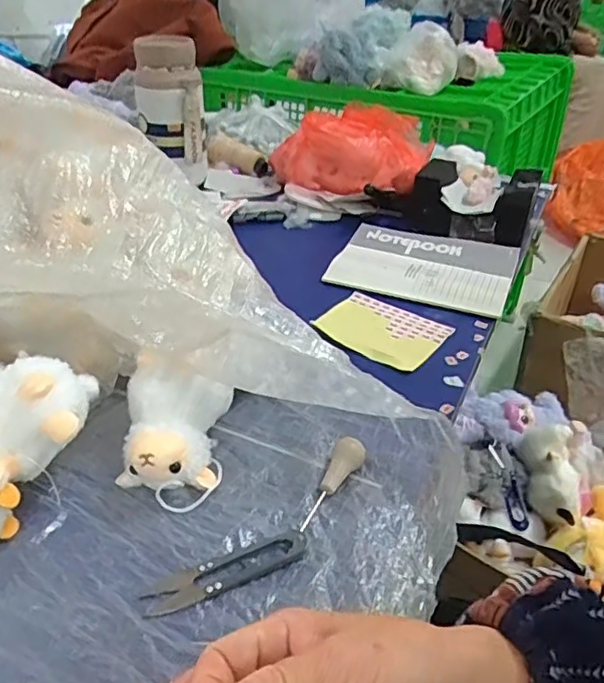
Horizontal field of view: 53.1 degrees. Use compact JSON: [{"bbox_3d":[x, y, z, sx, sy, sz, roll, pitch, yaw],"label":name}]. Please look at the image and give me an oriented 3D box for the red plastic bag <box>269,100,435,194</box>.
[{"bbox_3d":[0.067,-0.276,0.875,0.226,0.099,0.126,4,34,2],"label":"red plastic bag"}]

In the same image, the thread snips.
[{"bbox_3d":[-0.044,0.140,0.370,0.102,0.005,0.024,-11,36,-19],"label":"thread snips"}]

